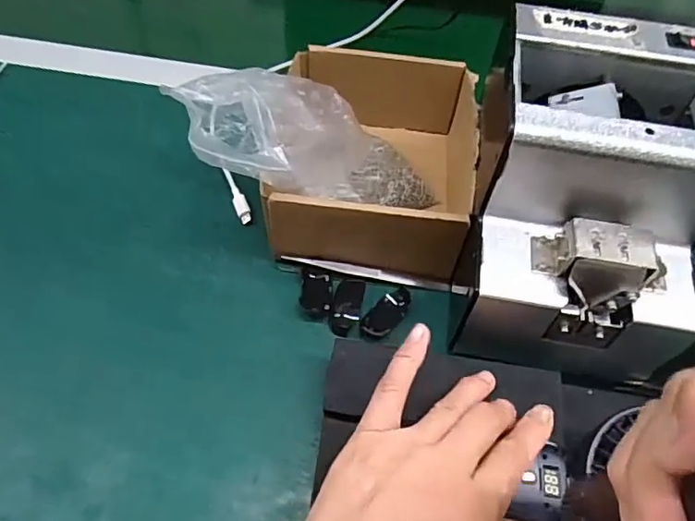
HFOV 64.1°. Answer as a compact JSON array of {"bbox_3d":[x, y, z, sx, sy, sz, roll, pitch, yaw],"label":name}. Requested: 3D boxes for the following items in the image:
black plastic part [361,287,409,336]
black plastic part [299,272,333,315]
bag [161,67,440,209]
[{"bbox_3d":[0.027,0.035,0.375,0.020,0.006,0.041,33,58,19],"label":"black plastic part"},{"bbox_3d":[-0.022,0.022,0.386,0.021,0.006,0.035,5,53,0],"label":"black plastic part"},{"bbox_3d":[-0.019,-0.075,0.394,0.195,0.068,0.111,15,46,-33],"label":"bag"}]

